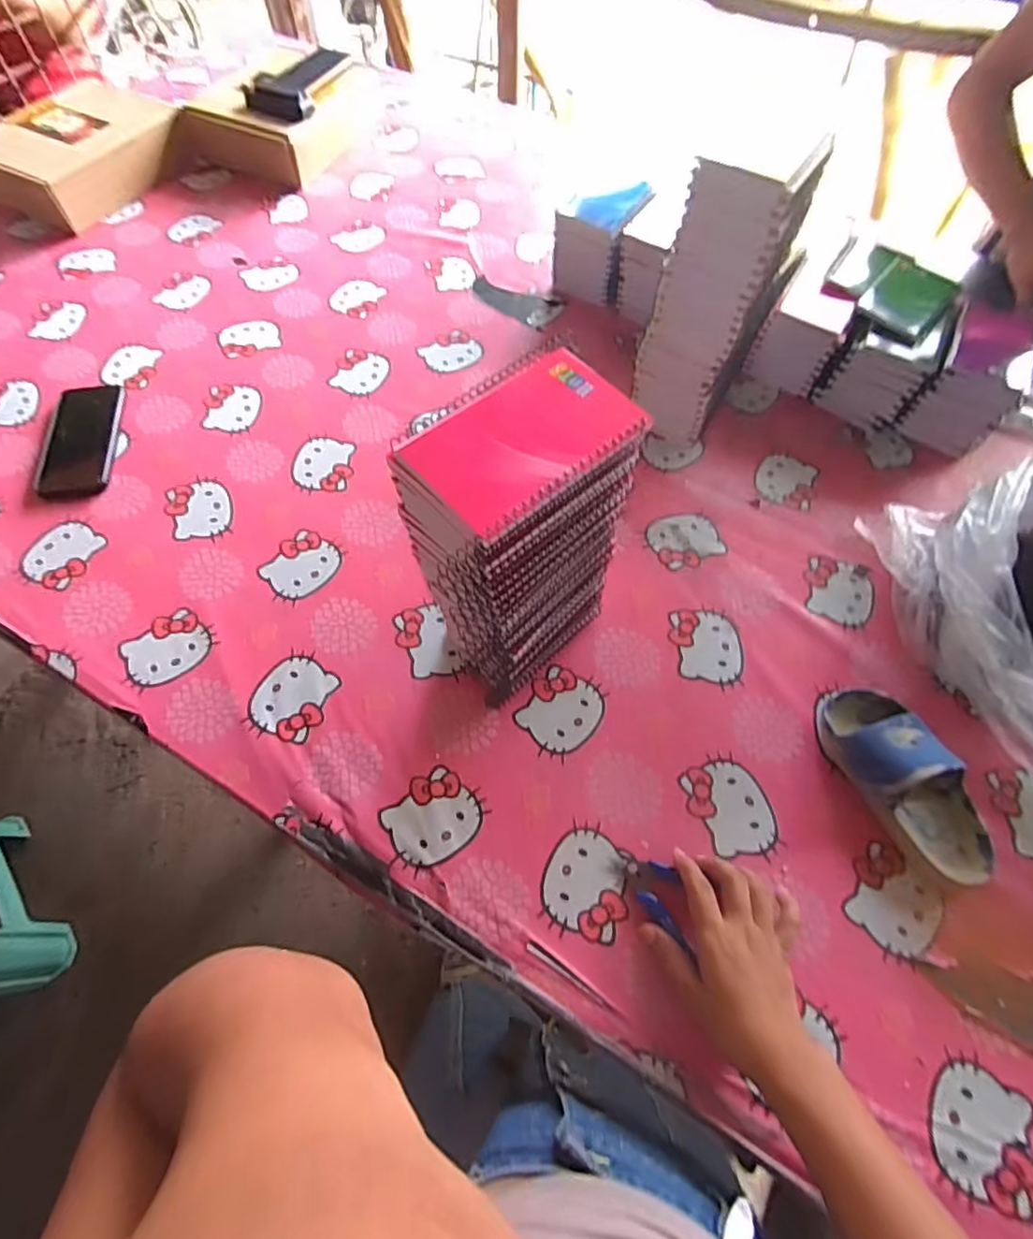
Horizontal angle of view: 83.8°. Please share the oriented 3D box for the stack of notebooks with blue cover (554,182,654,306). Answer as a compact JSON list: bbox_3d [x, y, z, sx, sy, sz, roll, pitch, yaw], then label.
[{"bbox_3d":[0.121,-0.533,0.808,0.105,0.117,0.119,28,65,14],"label":"stack of notebooks with blue cover"}]

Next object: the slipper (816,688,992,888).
[{"bbox_3d":[0.341,0.133,0.494,0.081,0.054,0.178,-26,65,-14],"label":"slipper"}]

